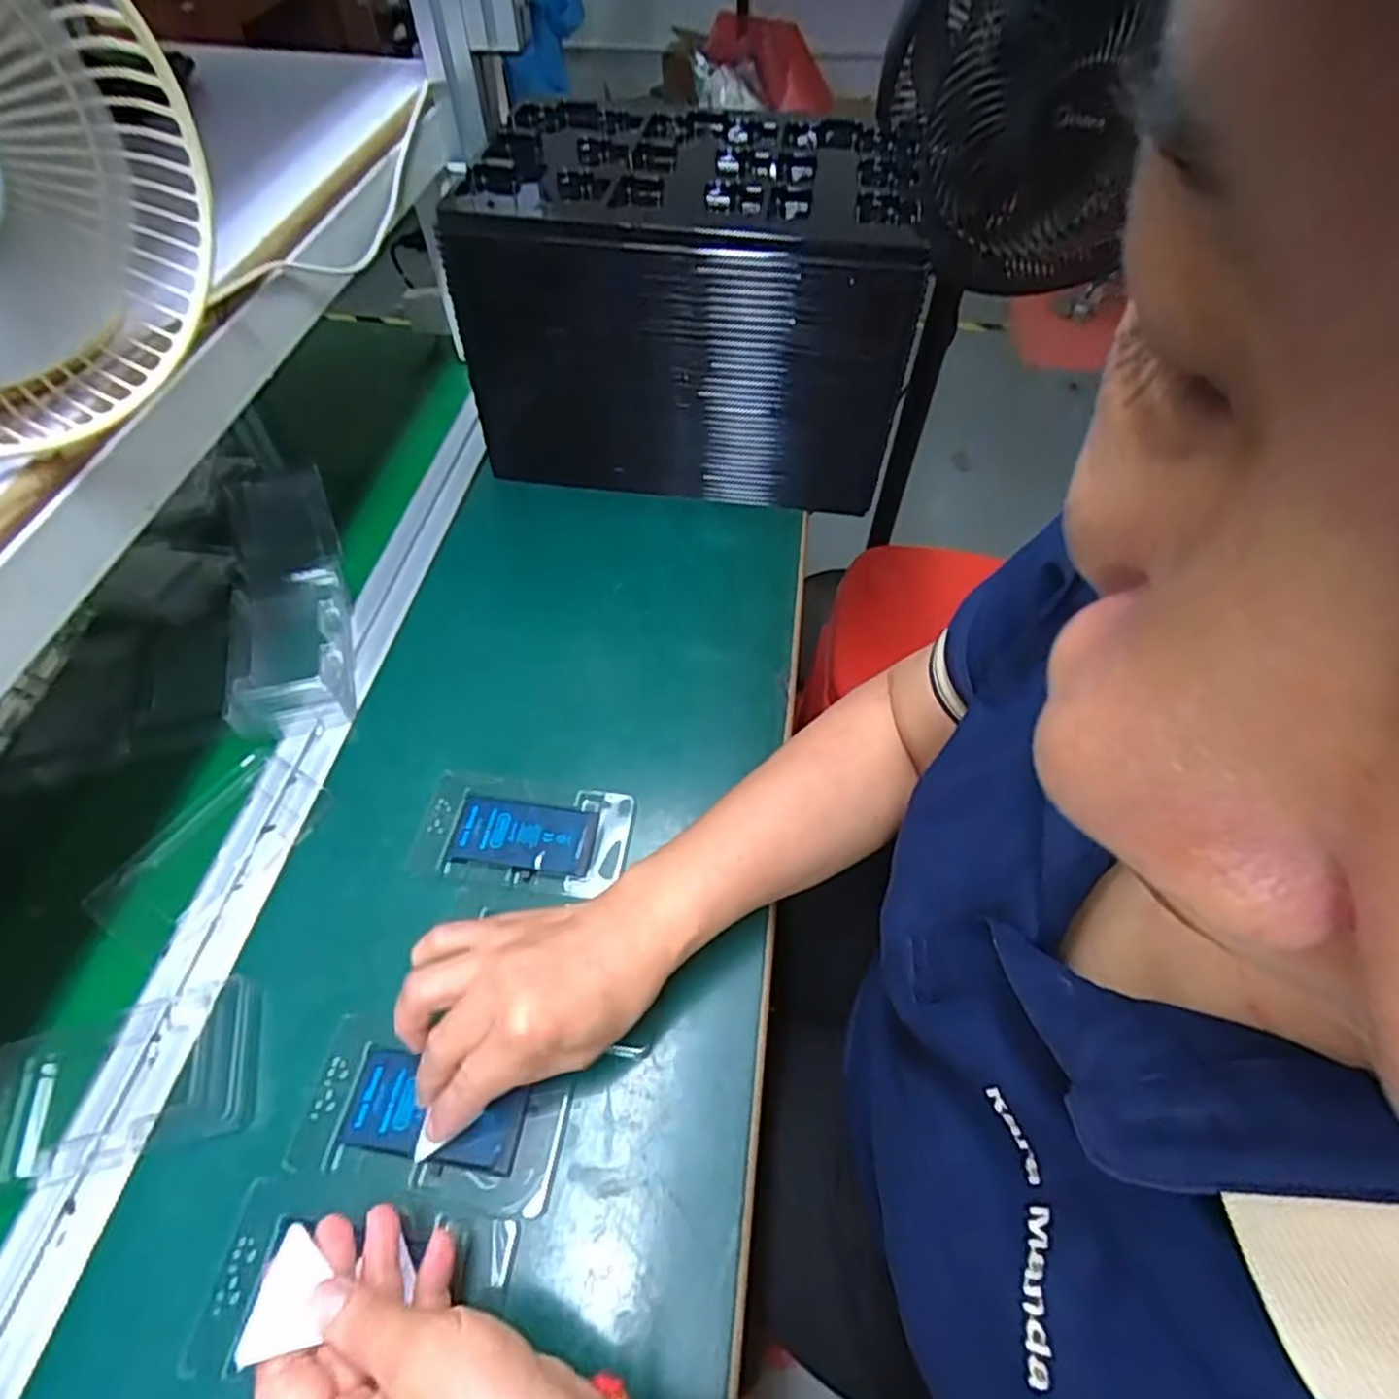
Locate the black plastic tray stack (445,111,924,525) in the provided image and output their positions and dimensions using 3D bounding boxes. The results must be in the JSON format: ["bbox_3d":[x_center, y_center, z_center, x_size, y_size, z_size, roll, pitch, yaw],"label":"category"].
[{"bbox_3d":[-0.005,-0.326,0.639,0.328,0.218,0.215,7,54,3],"label":"black plastic tray stack"}]

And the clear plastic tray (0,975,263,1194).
[{"bbox_3d":[-0.296,0.196,0.389,0.132,0.017,0.076,-11,55,-10],"label":"clear plastic tray"}]

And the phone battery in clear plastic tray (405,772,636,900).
[{"bbox_3d":[-0.109,0.084,0.472,0.127,0.004,0.072,6,54,3],"label":"phone battery in clear plastic tray"}]

